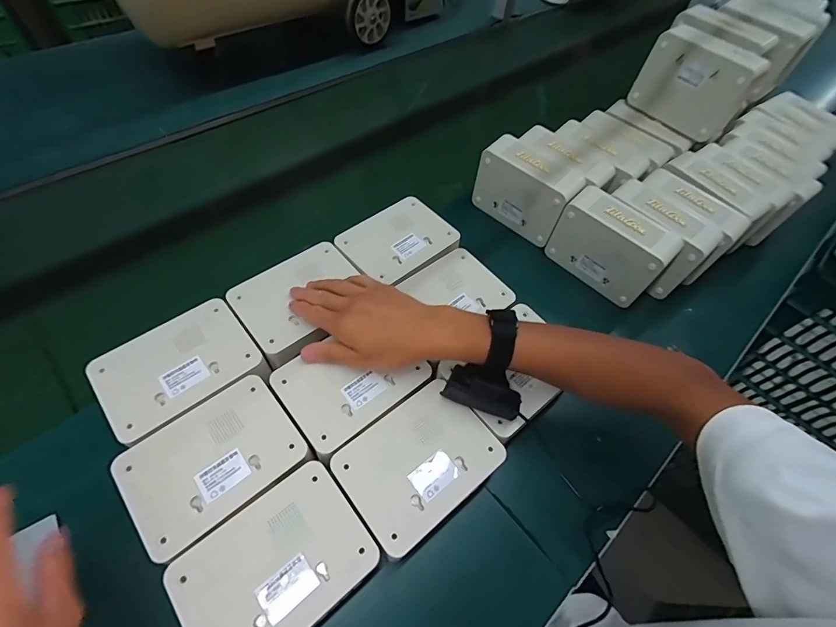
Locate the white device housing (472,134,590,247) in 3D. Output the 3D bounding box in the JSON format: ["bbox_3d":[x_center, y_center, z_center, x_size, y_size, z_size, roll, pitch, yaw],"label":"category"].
[{"bbox_3d":[0.157,-0.180,0.586,0.140,0.103,0.057,39,61,18],"label":"white device housing"}]

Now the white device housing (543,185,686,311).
[{"bbox_3d":[0.256,-0.088,0.538,0.139,0.104,0.053,41,61,19],"label":"white device housing"}]

